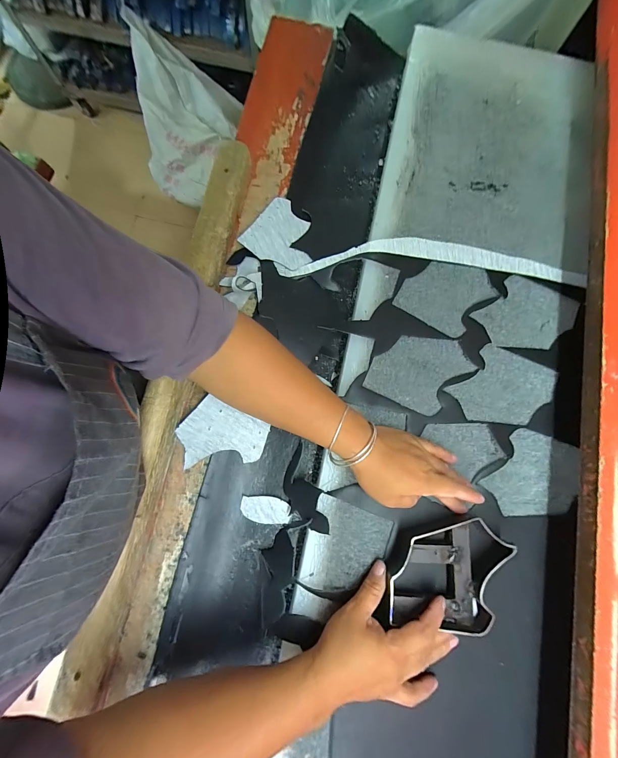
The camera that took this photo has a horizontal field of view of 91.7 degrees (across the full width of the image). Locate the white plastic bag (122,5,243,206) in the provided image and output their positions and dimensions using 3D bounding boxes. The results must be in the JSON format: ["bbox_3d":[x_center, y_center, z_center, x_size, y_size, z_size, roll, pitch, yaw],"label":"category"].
[{"bbox_3d":[-0.487,-1.027,1.244,0.404,0.536,0.207,13,38,-1],"label":"white plastic bag"}]

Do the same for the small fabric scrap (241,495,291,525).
[{"bbox_3d":[-0.058,0.172,0.394,0.063,0.004,0.032,6,80,-4],"label":"small fabric scrap"}]

